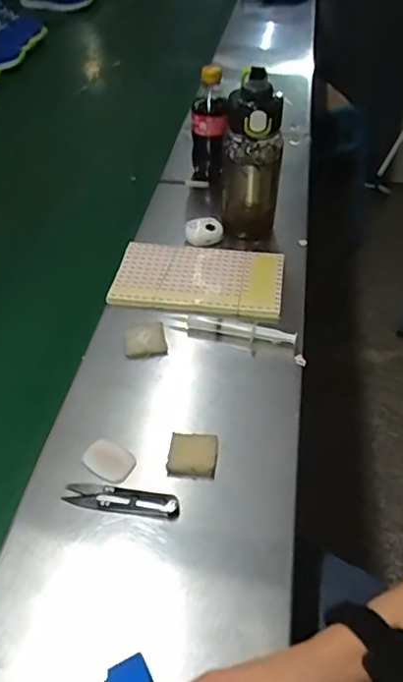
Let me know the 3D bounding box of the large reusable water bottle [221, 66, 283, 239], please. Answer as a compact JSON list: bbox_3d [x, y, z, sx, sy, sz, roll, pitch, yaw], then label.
[{"bbox_3d":[0.065,-0.238,0.737,0.071,0.194,0.066,3,43,2],"label":"large reusable water bottle"}]

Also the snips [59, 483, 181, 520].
[{"bbox_3d":[-0.070,0.140,0.503,0.100,0.005,0.025,5,43,5],"label":"snips"}]

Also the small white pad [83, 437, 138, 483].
[{"bbox_3d":[-0.086,0.110,0.532,0.045,0.010,0.035,24,48,23],"label":"small white pad"}]

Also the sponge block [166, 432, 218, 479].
[{"bbox_3d":[-0.008,0.107,0.539,0.044,0.016,0.045,5,43,4],"label":"sponge block"}]

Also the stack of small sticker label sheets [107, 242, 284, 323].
[{"bbox_3d":[-0.003,-0.083,0.720,0.205,0.010,0.126,4,46,4],"label":"stack of small sticker label sheets"}]

